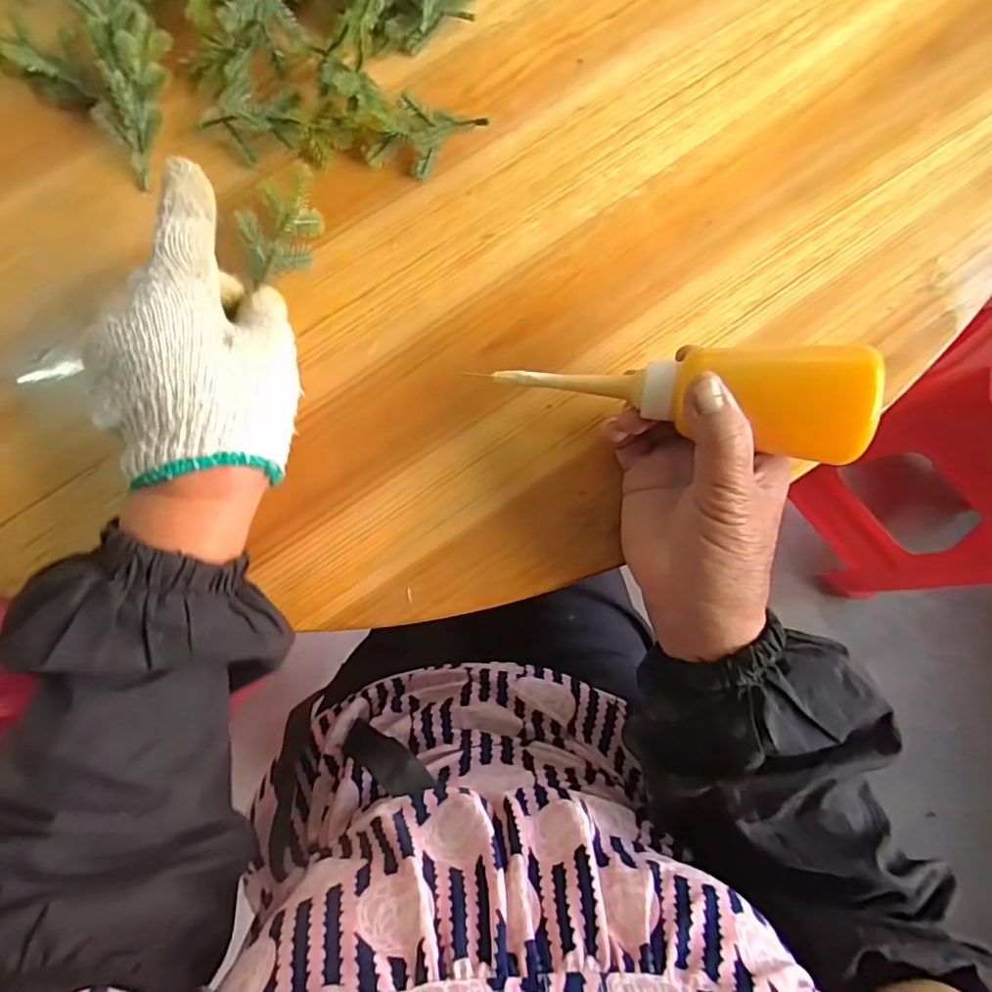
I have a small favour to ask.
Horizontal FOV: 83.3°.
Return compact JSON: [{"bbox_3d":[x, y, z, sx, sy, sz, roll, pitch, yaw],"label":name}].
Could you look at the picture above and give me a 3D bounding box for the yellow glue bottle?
[{"bbox_3d":[0.086,-0.050,0.274,0.169,0.050,0.041,8,83,20],"label":"yellow glue bottle"}]

